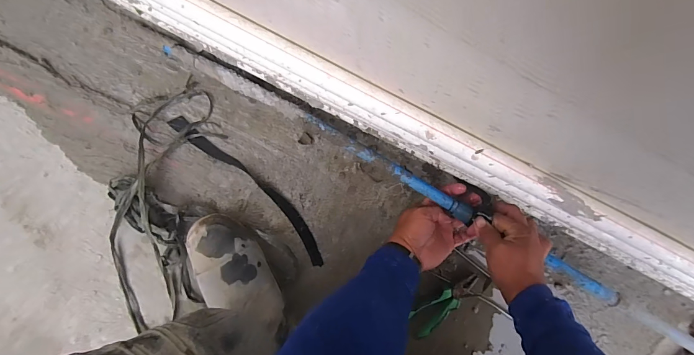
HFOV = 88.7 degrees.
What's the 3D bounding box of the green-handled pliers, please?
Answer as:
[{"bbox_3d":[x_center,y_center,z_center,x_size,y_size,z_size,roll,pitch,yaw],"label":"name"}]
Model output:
[{"bbox_3d":[0.181,0.229,0.647,0.144,0.022,0.047,-34,97,2],"label":"green-handled pliers"}]

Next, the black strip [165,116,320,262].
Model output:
[{"bbox_3d":[-0.160,0.020,0.616,0.046,0.007,0.351,-43,96,3],"label":"black strip"}]

